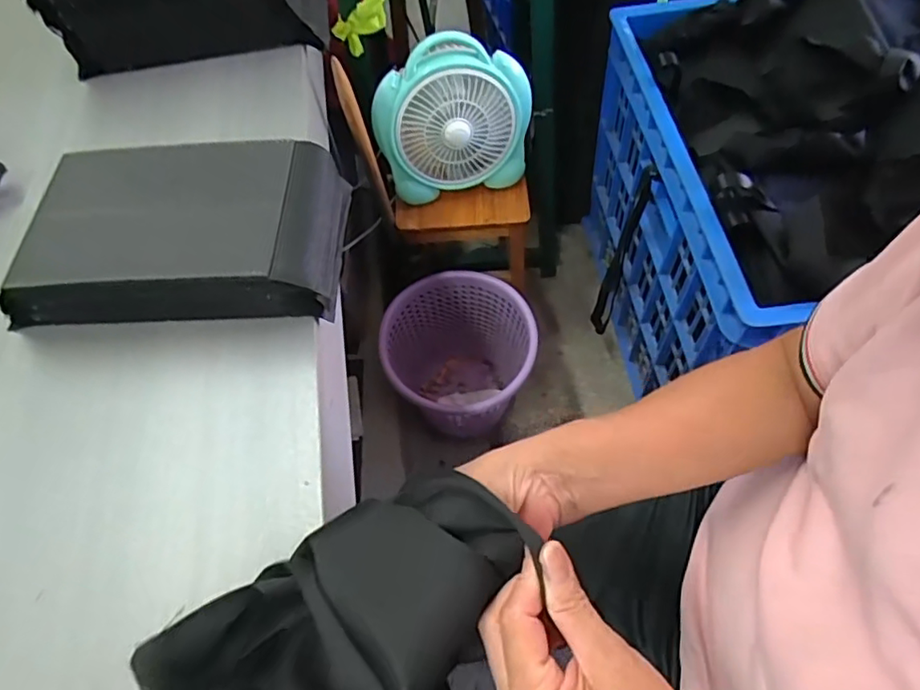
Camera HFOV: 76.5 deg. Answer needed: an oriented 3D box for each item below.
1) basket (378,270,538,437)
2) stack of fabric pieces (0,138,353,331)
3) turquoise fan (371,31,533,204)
[{"bbox_3d":[0.008,0.053,1.139,0.263,0.307,0.264,-2,59,3],"label":"basket"},{"bbox_3d":[-0.248,-0.097,0.520,0.279,0.075,0.153,-3,59,3],"label":"stack of fabric pieces"},{"bbox_3d":[-0.009,-0.349,0.917,0.244,0.218,0.078,-12,59,-3],"label":"turquoise fan"}]

